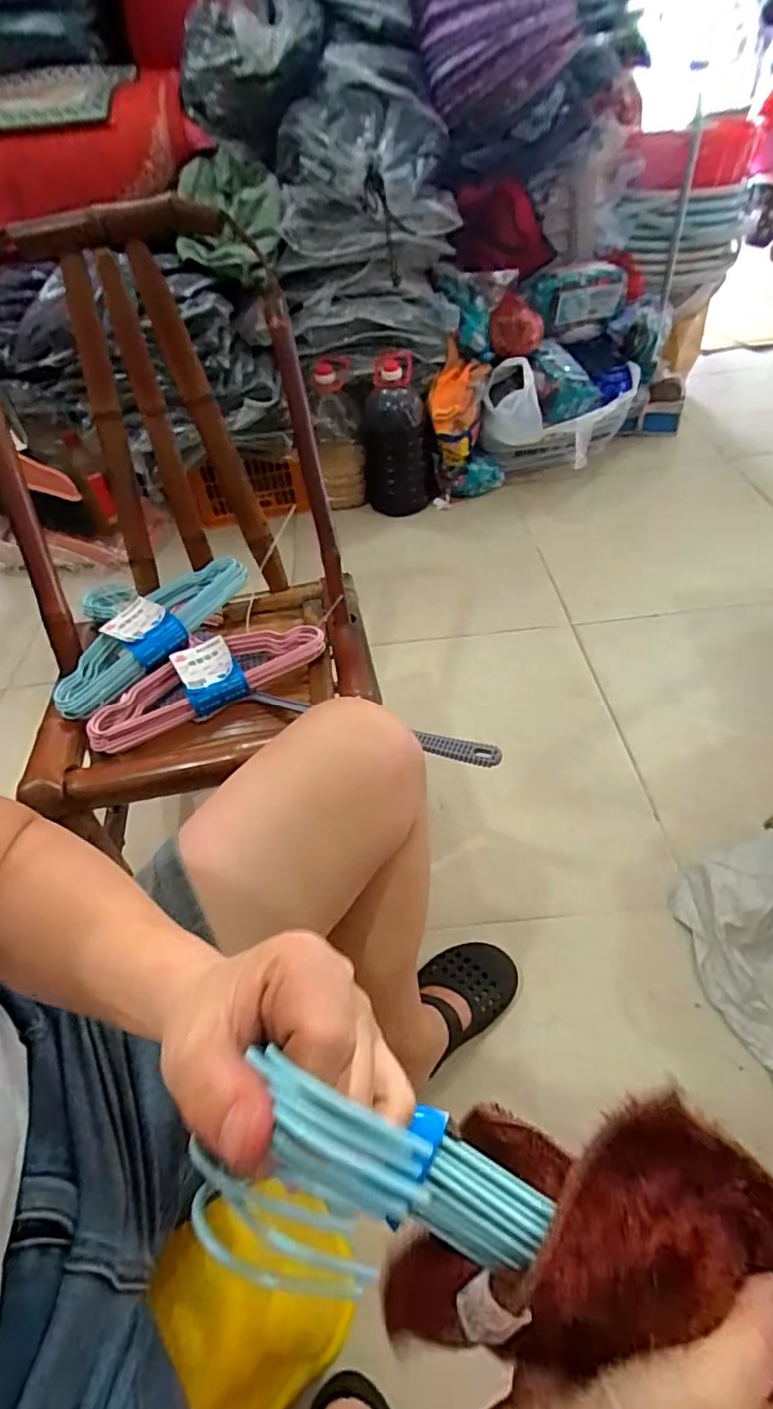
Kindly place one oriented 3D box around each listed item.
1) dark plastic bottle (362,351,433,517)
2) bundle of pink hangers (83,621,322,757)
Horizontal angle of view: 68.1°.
[{"bbox_3d":[0.016,-0.677,1.453,0.164,0.317,0.148,-13,48,-4],"label":"dark plastic bottle"},{"bbox_3d":[-0.221,-0.035,0.700,0.289,0.040,0.096,-28,51,-16],"label":"bundle of pink hangers"}]

